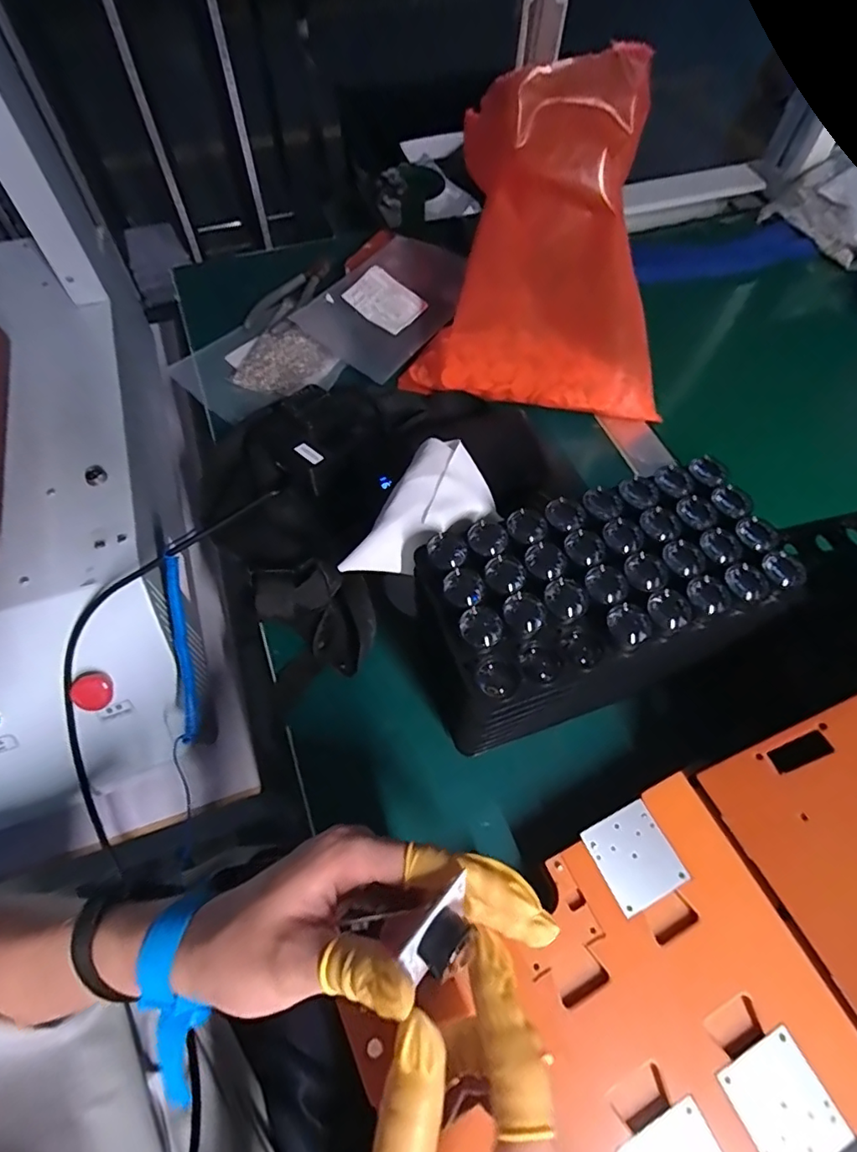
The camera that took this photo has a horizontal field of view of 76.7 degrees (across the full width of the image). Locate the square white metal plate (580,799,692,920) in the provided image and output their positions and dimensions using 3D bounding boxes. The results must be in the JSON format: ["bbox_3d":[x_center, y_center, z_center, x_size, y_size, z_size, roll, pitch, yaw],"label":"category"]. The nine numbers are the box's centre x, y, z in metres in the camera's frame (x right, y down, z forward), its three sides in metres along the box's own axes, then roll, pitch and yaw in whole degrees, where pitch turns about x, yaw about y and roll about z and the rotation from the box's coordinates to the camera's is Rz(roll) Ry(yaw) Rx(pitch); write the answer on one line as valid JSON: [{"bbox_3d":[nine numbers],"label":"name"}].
[{"bbox_3d":[0.119,0.162,0.312,0.044,0.004,0.048,-23,64,-14],"label":"square white metal plate"}]

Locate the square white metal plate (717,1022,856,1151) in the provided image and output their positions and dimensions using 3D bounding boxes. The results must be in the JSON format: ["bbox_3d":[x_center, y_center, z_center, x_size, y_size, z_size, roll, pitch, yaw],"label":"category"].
[{"bbox_3d":[0.174,0.259,0.264,0.046,0.004,0.047,-21,59,-15],"label":"square white metal plate"}]

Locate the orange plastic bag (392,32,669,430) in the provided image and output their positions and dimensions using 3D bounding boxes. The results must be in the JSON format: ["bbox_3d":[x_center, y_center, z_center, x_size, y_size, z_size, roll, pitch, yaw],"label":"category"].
[{"bbox_3d":[0.105,-0.254,0.437,0.232,0.236,0.095,15,61,7],"label":"orange plastic bag"}]

